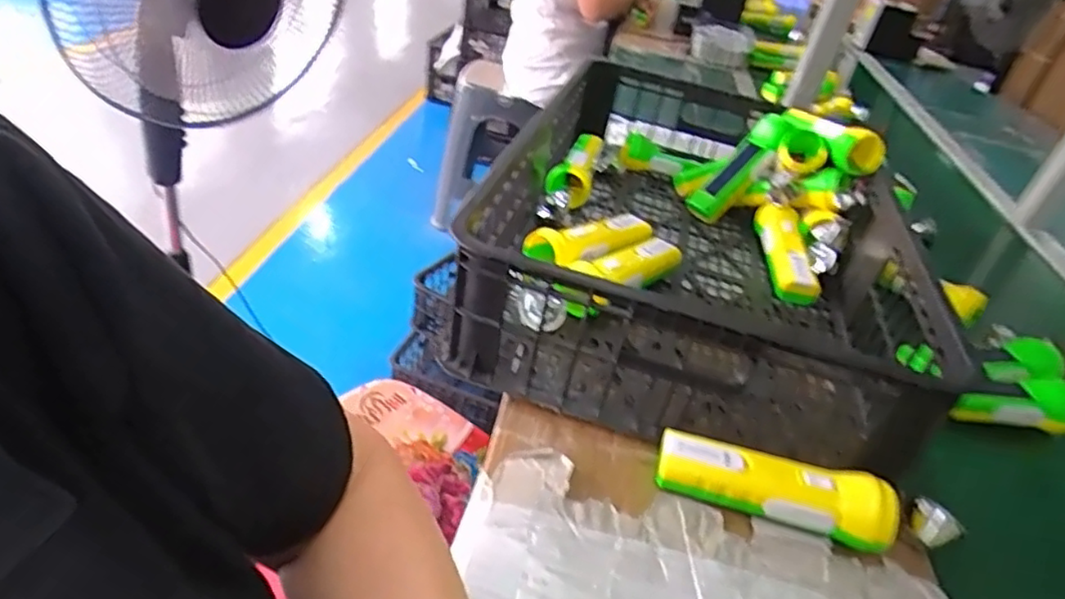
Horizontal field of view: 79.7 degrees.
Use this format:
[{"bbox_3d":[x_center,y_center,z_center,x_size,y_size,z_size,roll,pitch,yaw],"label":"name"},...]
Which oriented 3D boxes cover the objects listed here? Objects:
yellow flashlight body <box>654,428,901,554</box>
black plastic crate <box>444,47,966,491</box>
[{"bbox_3d":[0.176,0.140,0.474,0.165,0.046,0.042,20,36,11],"label":"yellow flashlight body"},{"bbox_3d":[0.179,-0.092,0.711,0.400,0.157,0.571,17,36,7],"label":"black plastic crate"}]

